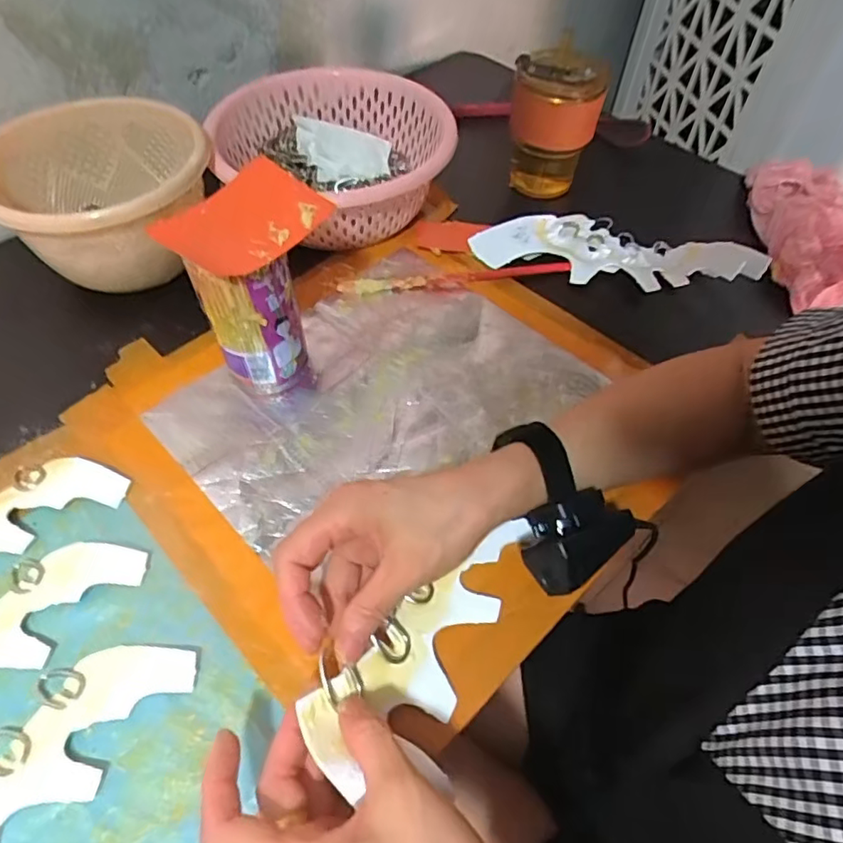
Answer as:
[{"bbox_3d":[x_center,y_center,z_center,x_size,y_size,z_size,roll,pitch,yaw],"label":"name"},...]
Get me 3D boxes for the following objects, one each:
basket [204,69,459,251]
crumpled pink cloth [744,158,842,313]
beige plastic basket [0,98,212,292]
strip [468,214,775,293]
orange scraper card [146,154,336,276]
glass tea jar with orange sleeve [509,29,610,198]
[{"bbox_3d":[-0.081,-0.256,0.553,0.217,0.075,0.201,1,55,-1],"label":"basket"},{"bbox_3d":[0.395,-0.182,0.540,0.126,0.041,0.177,3,55,0],"label":"crumpled pink cloth"},{"bbox_3d":[-0.265,-0.190,0.486,0.173,0.094,0.144,-16,57,-13],"label":"beige plastic basket"},{"bbox_3d":[0.179,-0.166,0.531,0.254,0.033,0.089,15,55,8],"label":"strip"},{"bbox_3d":[-0.116,-0.132,0.368,0.072,0.016,0.098,35,60,20],"label":"orange scraper card"},{"bbox_3d":[0.130,-0.295,0.572,0.086,0.129,0.072,5,55,2],"label":"glass tea jar with orange sleeve"}]

